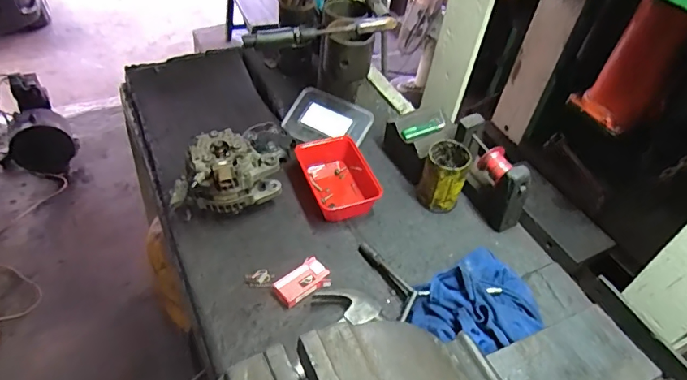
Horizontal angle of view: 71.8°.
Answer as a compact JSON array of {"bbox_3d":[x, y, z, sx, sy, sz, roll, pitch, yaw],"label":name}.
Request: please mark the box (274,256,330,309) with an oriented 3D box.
[{"bbox_3d":[-0.064,0.146,0.740,0.084,0.024,0.051,-31,57,-32],"label":"box"}]

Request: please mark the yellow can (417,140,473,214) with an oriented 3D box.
[{"bbox_3d":[0.180,-0.018,0.867,0.078,0.114,0.079,18,46,9],"label":"yellow can"}]

